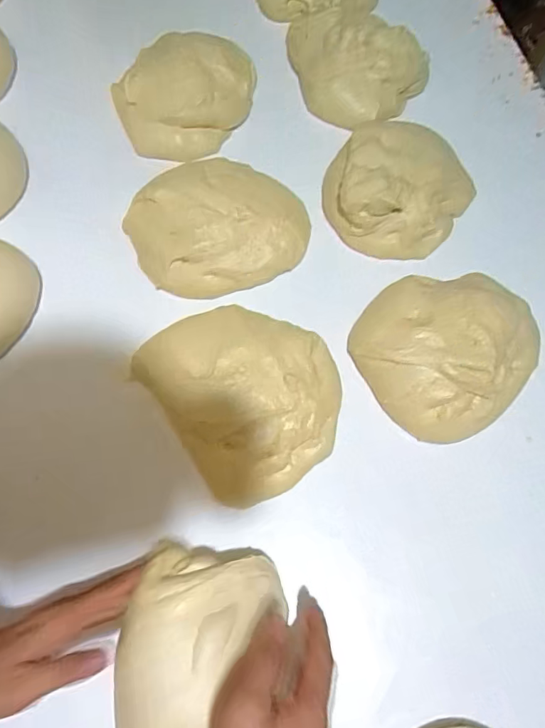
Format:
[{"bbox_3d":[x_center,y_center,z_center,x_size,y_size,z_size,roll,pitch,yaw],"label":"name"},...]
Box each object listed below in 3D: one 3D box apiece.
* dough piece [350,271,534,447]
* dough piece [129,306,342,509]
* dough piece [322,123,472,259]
[{"bbox_3d":[0.200,-0.017,0.565,0.192,0.082,0.197,0,70,-1],"label":"dough piece"},{"bbox_3d":[-0.028,0.026,0.537,0.187,0.061,0.222,-33,74,-12],"label":"dough piece"},{"bbox_3d":[0.164,-0.236,0.636,0.181,0.076,0.178,0,70,-1],"label":"dough piece"}]

